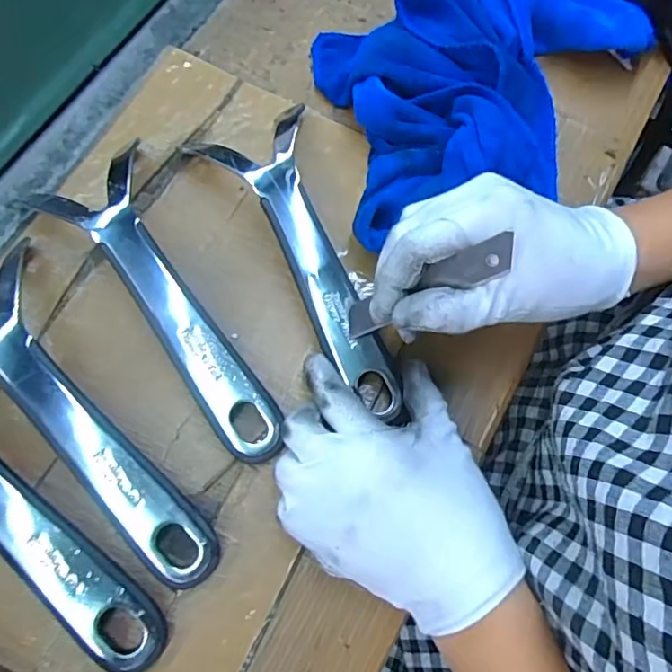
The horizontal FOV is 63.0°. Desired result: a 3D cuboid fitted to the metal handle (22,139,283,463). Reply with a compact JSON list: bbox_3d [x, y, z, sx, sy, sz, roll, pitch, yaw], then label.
[{"bbox_3d":[-0.091,-0.023,0.317,0.062,0.035,0.201,-40,77,-13],"label":"metal handle"}]

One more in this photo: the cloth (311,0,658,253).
[{"bbox_3d":[0.089,-0.183,0.370,0.239,0.049,0.184,-25,74,-9],"label":"cloth"}]

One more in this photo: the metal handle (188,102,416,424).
[{"bbox_3d":[-0.016,-0.050,0.330,0.068,0.029,0.213,-23,75,-8],"label":"metal handle"}]

